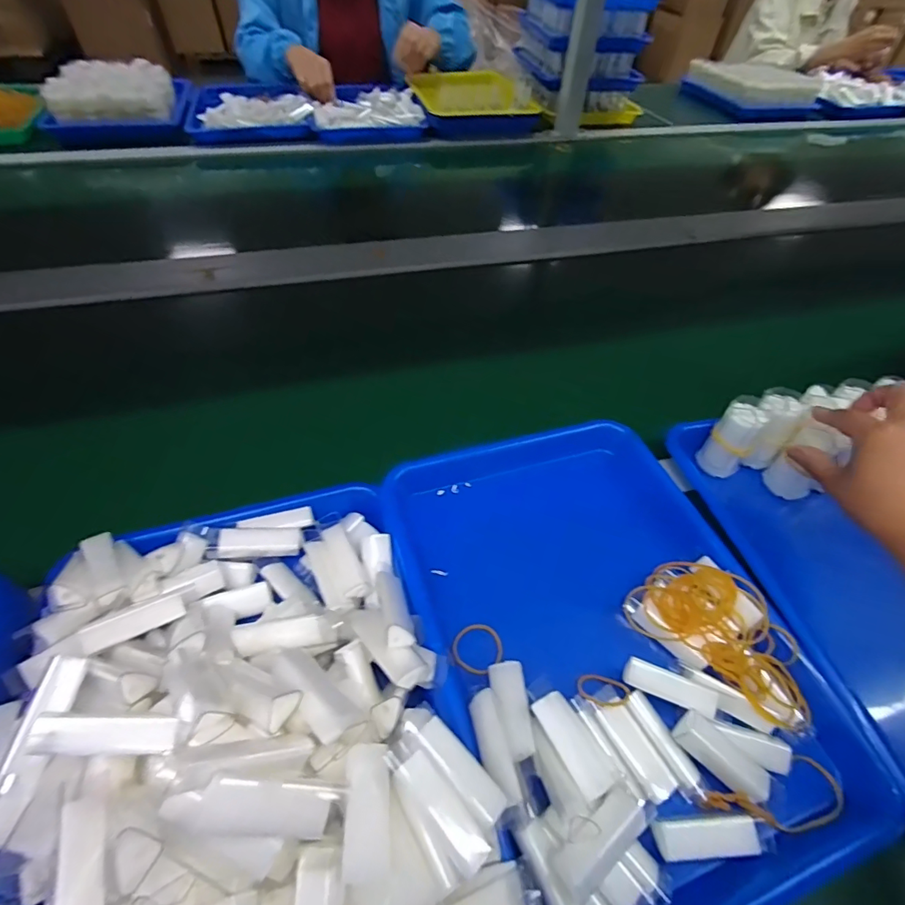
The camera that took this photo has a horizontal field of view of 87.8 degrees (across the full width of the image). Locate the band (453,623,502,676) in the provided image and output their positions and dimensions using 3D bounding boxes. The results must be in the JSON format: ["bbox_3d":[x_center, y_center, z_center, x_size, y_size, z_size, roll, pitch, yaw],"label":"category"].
[{"bbox_3d":[0.018,0.139,0.335,0.035,0.005,0.033,2,51,-2],"label":"band"}]

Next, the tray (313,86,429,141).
[{"bbox_3d":[-0.194,-0.783,1.068,0.238,0.048,0.277,-7,52,-9],"label":"tray"}]

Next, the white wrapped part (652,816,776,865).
[{"bbox_3d":[0.149,0.216,0.265,0.069,0.011,0.018,-1,51,-5],"label":"white wrapped part"}]

